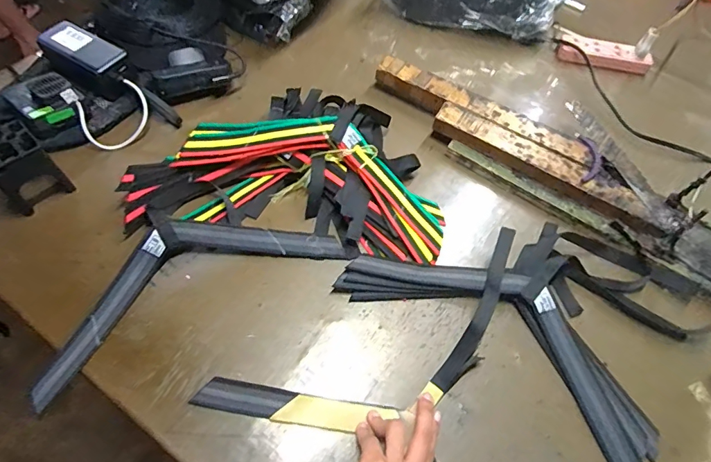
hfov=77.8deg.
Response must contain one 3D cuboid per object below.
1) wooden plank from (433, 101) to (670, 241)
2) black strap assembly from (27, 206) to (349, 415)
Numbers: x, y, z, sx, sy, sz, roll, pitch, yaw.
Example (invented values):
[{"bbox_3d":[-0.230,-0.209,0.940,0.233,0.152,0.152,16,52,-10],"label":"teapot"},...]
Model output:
[{"bbox_3d":[0.244,-0.085,0.569,0.301,0.018,0.047,30,62,13],"label":"wooden plank"},{"bbox_3d":[-0.186,0.040,0.480,0.327,0.035,0.134,-25,64,-18],"label":"black strap assembly"}]

